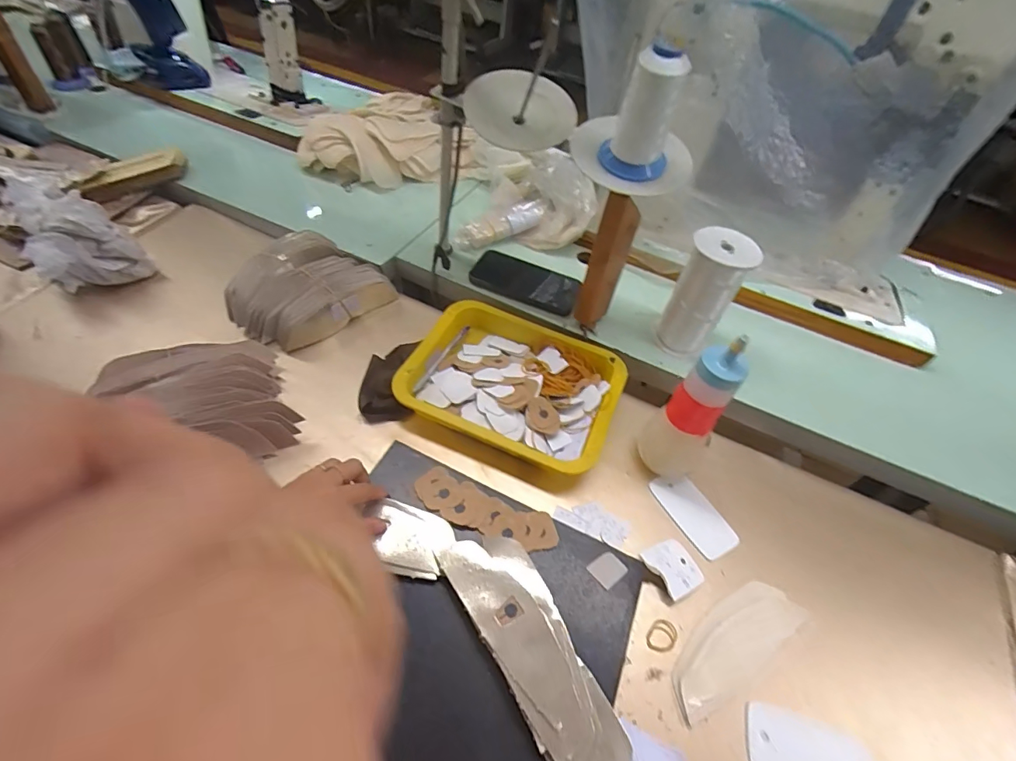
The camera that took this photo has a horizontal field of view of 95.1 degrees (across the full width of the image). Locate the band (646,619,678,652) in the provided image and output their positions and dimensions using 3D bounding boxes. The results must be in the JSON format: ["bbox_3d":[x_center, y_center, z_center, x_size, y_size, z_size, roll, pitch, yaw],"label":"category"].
[{"bbox_3d":[0.149,0.246,0.448,0.025,0.004,0.032,32,55,18],"label":"band"}]

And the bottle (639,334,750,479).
[{"bbox_3d":[0.203,0.032,0.498,0.072,0.184,0.054,35,56,20],"label":"bottle"}]

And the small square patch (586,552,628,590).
[{"bbox_3d":[0.099,0.186,0.458,0.032,0.005,0.027,-28,59,-26],"label":"small square patch"}]

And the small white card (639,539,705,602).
[{"bbox_3d":[0.171,0.194,0.480,0.059,0.009,0.052,-12,54,-35],"label":"small white card"}]

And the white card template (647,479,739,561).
[{"bbox_3d":[0.211,0.152,0.530,0.048,0.004,0.103,-30,60,-14],"label":"white card template"}]

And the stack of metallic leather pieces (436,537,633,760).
[{"bbox_3d":[0.023,0.229,0.398,0.072,0.027,0.217,-24,58,-23],"label":"stack of metallic leather pieces"}]

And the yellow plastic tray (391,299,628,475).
[{"bbox_3d":[0.009,0.002,0.593,0.255,0.042,0.201,23,53,12],"label":"yellow plastic tray"}]

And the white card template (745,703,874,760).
[{"bbox_3d":[0.260,0.322,0.398,0.108,0.004,0.052,16,57,6],"label":"white card template"}]

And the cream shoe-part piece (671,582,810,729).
[{"bbox_3d":[0.215,0.251,0.444,0.160,0.007,0.059,-26,58,-24],"label":"cream shoe-part piece"}]

